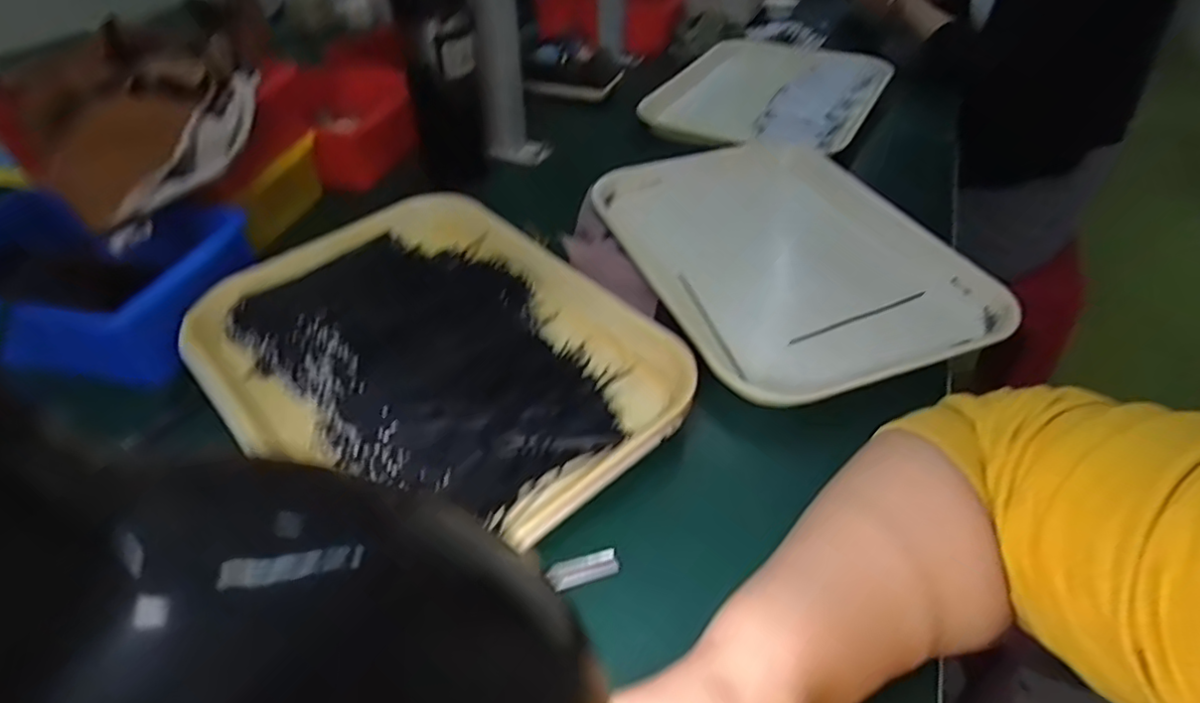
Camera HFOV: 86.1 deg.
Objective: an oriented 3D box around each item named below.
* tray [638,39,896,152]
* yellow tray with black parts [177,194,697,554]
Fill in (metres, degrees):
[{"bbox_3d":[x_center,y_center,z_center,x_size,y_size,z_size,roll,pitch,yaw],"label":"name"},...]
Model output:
[{"bbox_3d":[0.208,-0.308,0.747,0.215,0.026,0.304,24,46,24],"label":"tray"},{"bbox_3d":[-0.111,-0.004,0.411,0.222,0.034,0.303,-32,51,-33],"label":"yellow tray with black parts"}]

